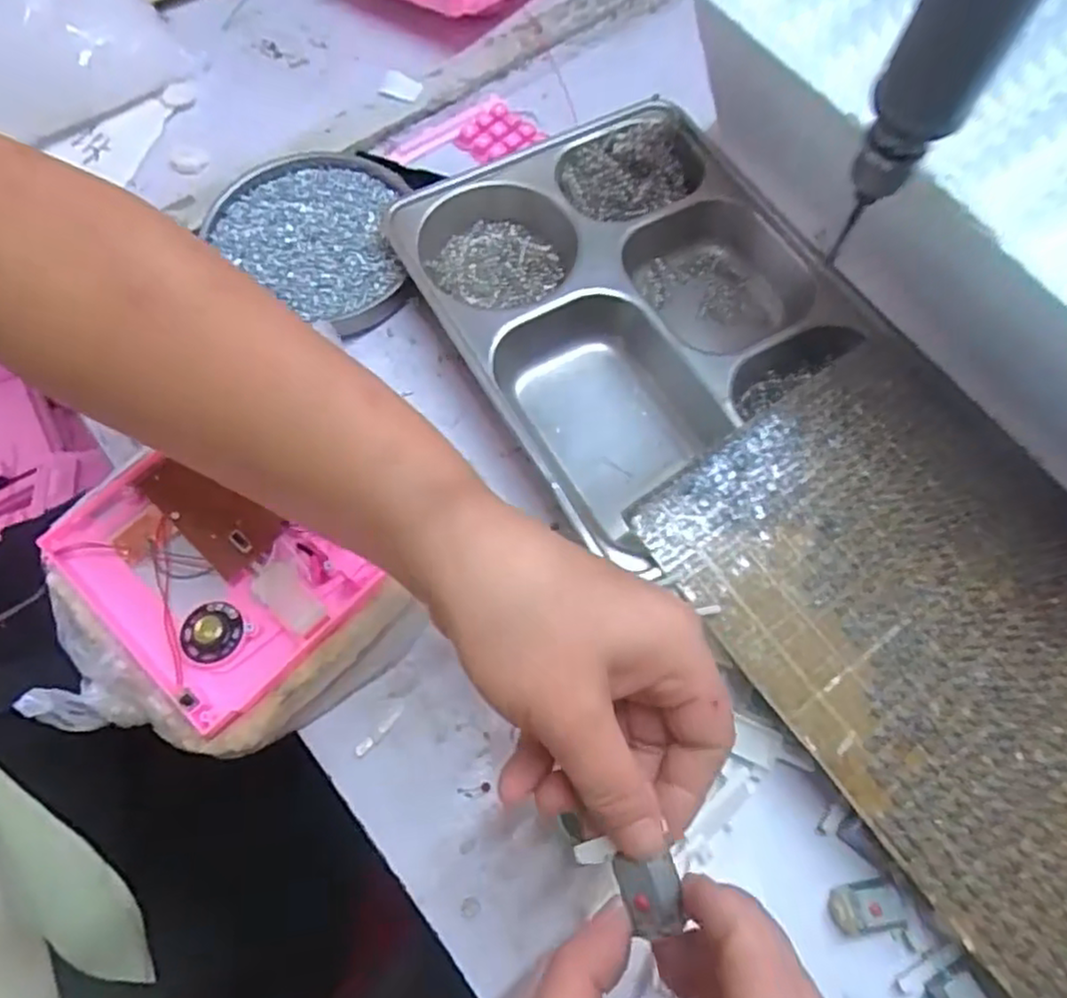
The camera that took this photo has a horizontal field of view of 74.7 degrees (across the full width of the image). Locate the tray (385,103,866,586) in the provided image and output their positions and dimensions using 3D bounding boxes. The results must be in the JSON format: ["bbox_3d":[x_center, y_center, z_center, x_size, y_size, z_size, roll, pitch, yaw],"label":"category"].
[{"bbox_3d":[0.061,-0.123,0.426,0.208,0.034,0.257,-32,71,-14],"label":"tray"}]

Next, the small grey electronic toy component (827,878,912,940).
[{"bbox_3d":[0.148,0.181,0.308,0.031,0.016,0.021,-9,67,-5],"label":"small grey electronic toy component"}]

